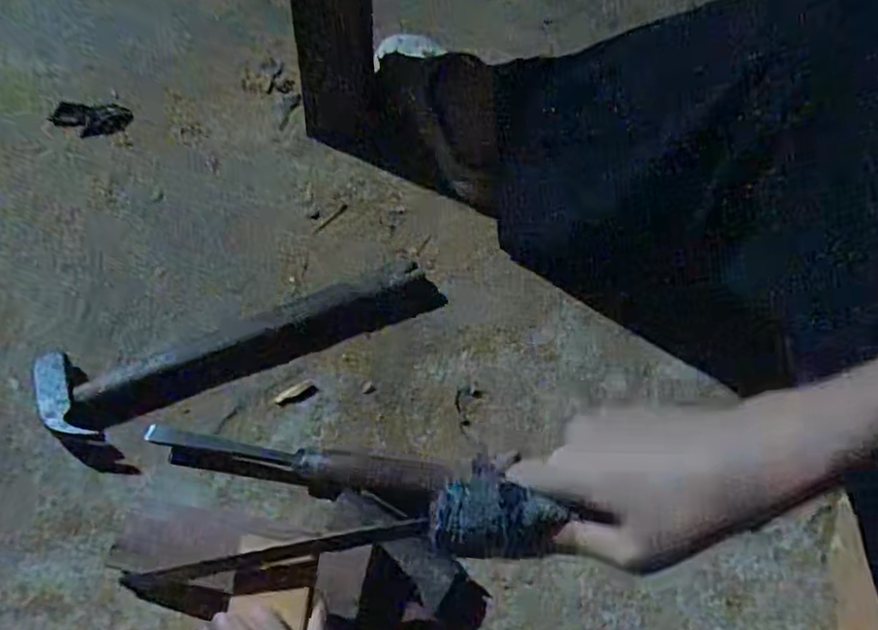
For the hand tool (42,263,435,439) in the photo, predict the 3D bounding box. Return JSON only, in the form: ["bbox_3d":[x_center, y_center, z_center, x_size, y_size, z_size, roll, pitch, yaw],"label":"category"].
[{"bbox_3d":[-0.164,0.020,0.574,0.337,0.023,0.070,-20,58,-18],"label":"hand tool"}]

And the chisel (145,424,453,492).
[{"bbox_3d":[-0.110,0.113,0.507,0.234,0.020,0.029,7,54,0],"label":"chisel"}]

